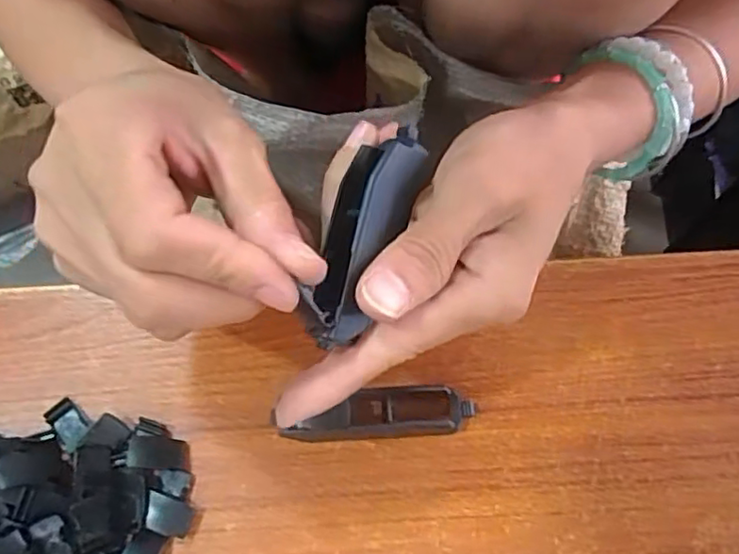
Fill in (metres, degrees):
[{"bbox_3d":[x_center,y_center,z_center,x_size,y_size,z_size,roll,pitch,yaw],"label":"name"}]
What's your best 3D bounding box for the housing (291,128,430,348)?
[{"bbox_3d":[-0.003,-0.014,0.192,0.021,0.012,0.070,21,74,7],"label":"housing"}]

